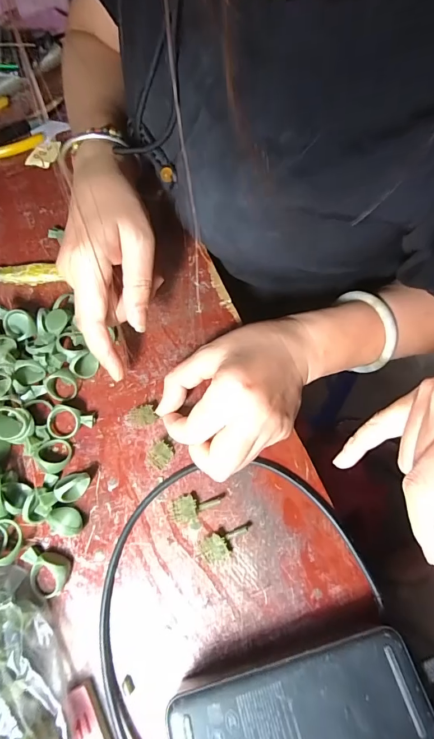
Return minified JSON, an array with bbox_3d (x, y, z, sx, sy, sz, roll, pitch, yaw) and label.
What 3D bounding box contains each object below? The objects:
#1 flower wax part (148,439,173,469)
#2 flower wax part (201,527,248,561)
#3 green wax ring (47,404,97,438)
[{"bbox_3d":[-0.044,0.063,0.285,0.017,0.011,0.019,35,68,13],"label":"flower wax part"},{"bbox_3d":[0.006,0.121,0.262,0.033,0.008,0.016,-9,66,-7],"label":"flower wax part"},{"bbox_3d":[-0.112,0.041,0.290,0.034,0.016,0.022,5,65,-1],"label":"green wax ring"}]

